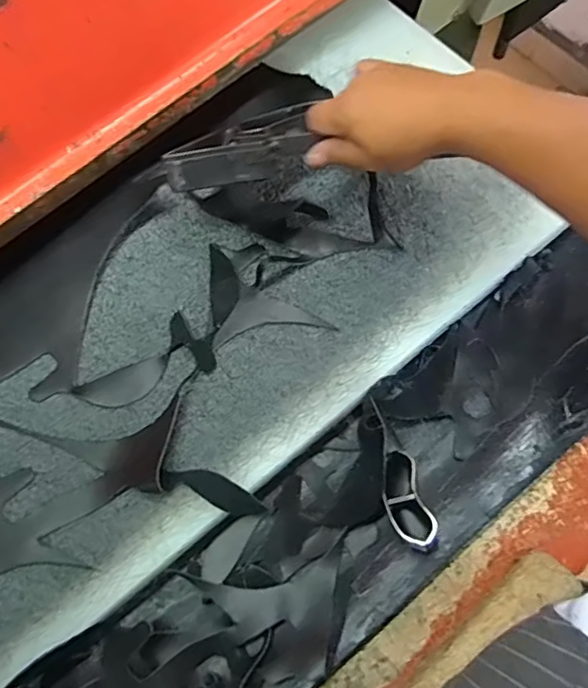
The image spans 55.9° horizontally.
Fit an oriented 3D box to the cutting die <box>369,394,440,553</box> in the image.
[{"bbox_3d":[0.087,0.105,0.464,0.039,0.028,0.134,-14,71,-2],"label":"cutting die"}]

